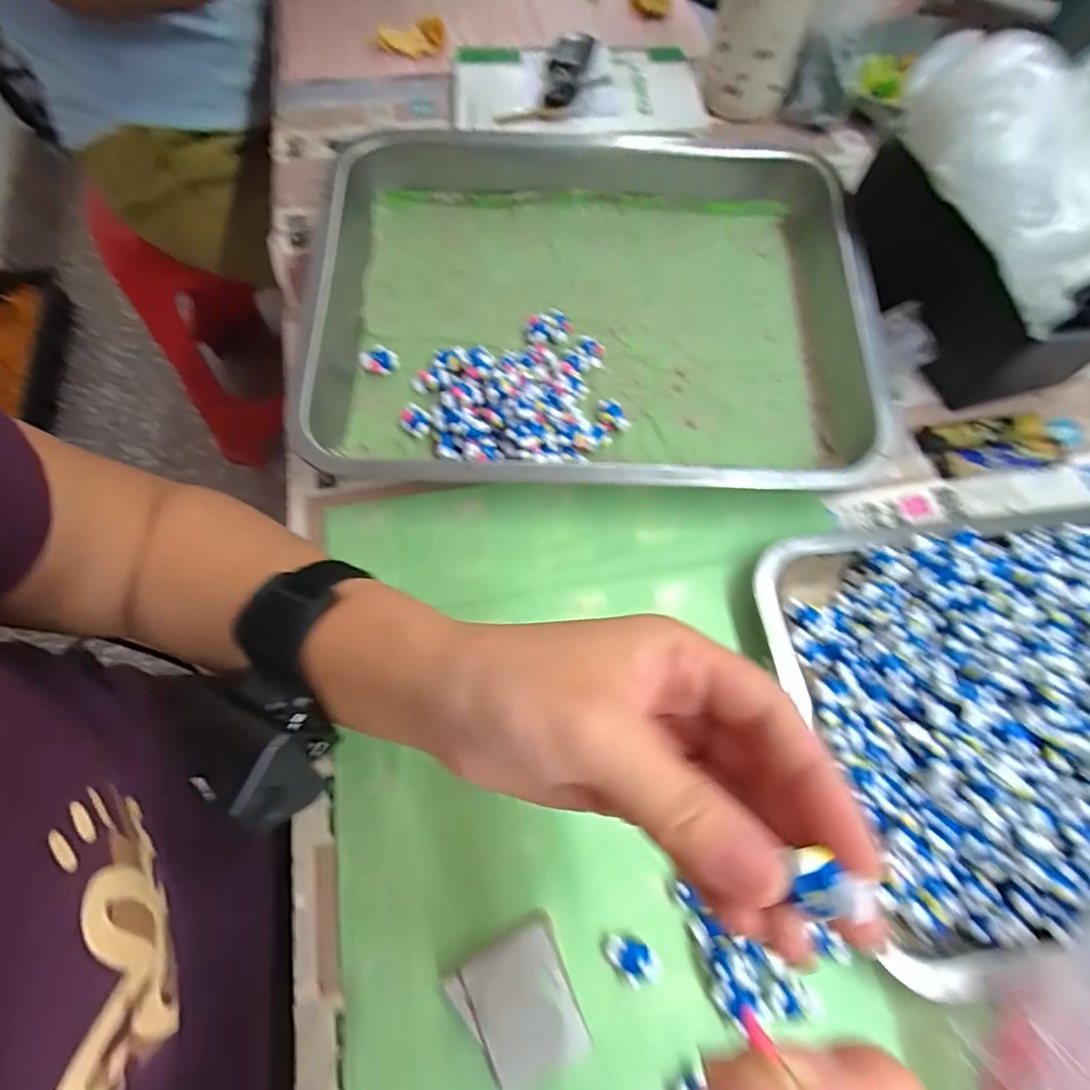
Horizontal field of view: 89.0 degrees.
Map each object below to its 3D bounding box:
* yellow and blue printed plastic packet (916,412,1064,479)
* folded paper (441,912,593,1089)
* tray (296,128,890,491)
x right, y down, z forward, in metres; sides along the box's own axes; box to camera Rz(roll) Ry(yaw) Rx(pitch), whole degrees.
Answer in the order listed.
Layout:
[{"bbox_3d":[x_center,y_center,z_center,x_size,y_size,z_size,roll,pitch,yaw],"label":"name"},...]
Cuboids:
[{"bbox_3d":[0.288,-0.064,0.358,0.085,0.013,0.036,-6,66,-4],"label":"yellow and blue printed plastic packet"},{"bbox_3d":[-0.010,0.196,0.236,0.047,0.014,0.050,-26,69,-12],"label":"folded paper"},{"bbox_3d":[0.025,-0.160,0.365,0.357,0.041,0.284,0,66,-1],"label":"tray"}]

